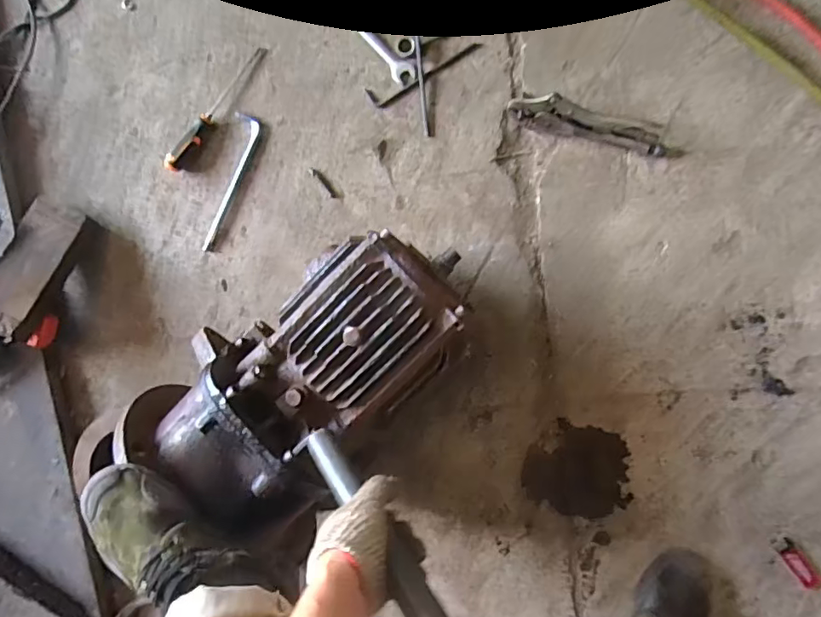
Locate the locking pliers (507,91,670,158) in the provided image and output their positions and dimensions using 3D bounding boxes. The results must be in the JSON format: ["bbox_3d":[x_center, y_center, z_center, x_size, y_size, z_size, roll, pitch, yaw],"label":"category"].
[{"bbox_3d":[0.249,-0.257,0.753,0.217,0.049,0.034,17,95,7],"label":"locking pliers"}]

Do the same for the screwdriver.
[{"bbox_3d":[-0.315,-0.316,0.855,0.027,0.028,0.238,40,97,5],"label":"screwdriver"}]

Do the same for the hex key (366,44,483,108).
[{"bbox_3d":[0.020,-0.351,0.807,0.179,0.004,0.033,-23,89,9],"label":"hex key"}]

